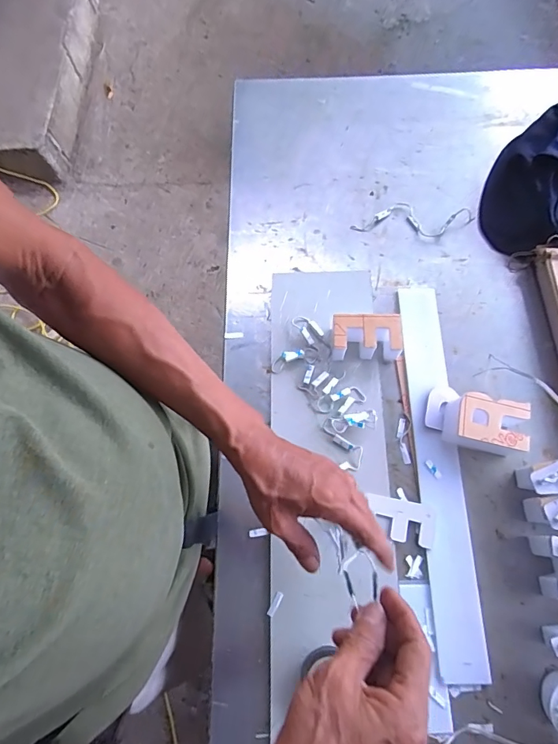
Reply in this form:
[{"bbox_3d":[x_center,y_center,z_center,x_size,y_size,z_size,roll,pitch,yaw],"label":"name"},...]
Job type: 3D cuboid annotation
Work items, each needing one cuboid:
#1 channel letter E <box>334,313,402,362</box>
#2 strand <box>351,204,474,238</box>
[{"bbox_3d":[0.110,-0.043,0.546,0.086,0.044,0.047,4,70,2],"label":"channel letter E"},{"bbox_3d":[0.195,-0.223,0.628,0.171,0.009,0.051,6,70,5],"label":"strand"}]

